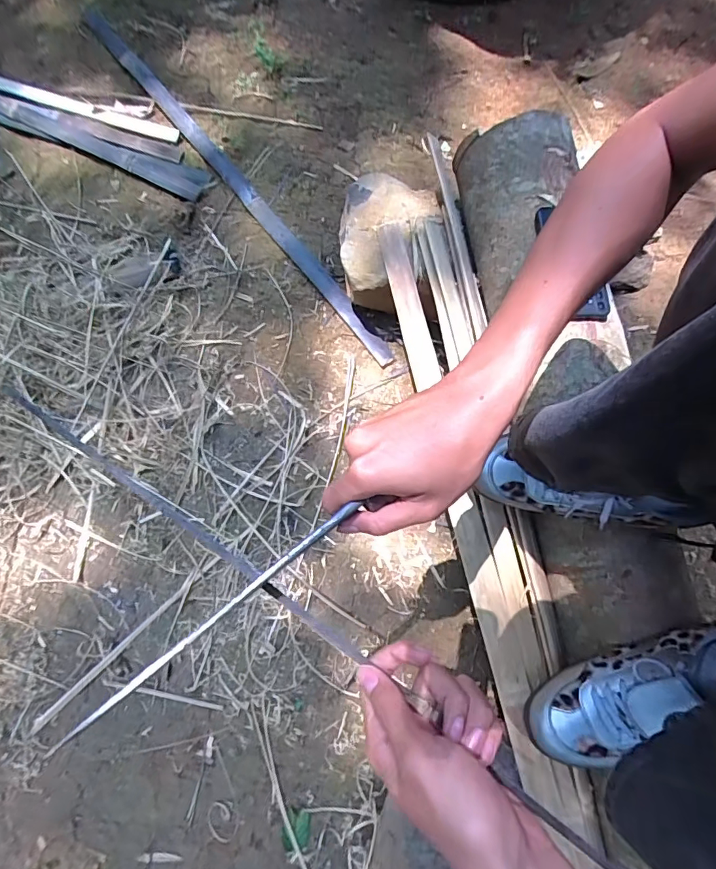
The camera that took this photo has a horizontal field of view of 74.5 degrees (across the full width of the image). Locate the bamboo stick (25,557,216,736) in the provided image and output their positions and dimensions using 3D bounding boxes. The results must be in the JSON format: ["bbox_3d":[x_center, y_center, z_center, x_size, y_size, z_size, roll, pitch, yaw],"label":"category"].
[{"bbox_3d":[-0.371,0.329,0.758,0.371,0.016,0.017,-43,81,-11],"label":"bamboo stick"}]

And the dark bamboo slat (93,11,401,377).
[{"bbox_3d":[-0.280,-0.552,0.972,0.049,0.017,1.083,-37,81,-11],"label":"dark bamboo slat"}]

